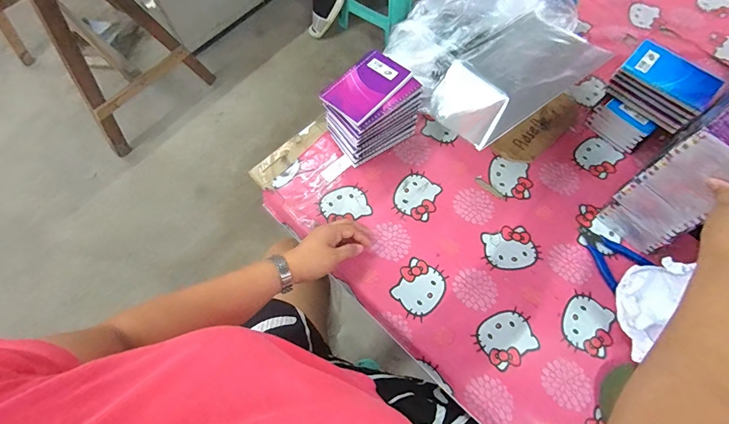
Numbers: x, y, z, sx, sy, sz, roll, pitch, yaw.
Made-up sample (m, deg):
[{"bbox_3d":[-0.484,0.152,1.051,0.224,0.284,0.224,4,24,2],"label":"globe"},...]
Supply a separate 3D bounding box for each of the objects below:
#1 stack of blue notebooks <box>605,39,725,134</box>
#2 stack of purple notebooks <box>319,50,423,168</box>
[{"bbox_3d":[0.482,-0.205,0.605,0.090,0.053,0.131,-40,73,-14],"label":"stack of blue notebooks"},{"bbox_3d":[0.010,-0.171,0.636,0.144,0.118,0.110,-38,72,-14],"label":"stack of purple notebooks"}]

